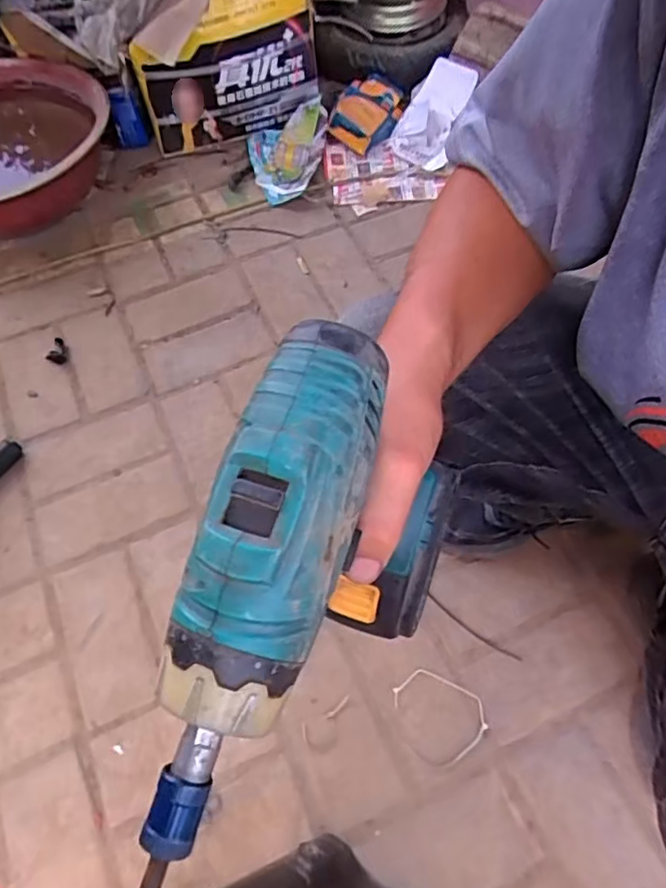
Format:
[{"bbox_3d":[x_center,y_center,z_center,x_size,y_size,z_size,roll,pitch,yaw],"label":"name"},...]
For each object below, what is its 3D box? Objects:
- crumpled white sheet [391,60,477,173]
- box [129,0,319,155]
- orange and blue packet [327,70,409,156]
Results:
[{"bbox_3d":[0.189,-0.608,1.108,0.106,0.047,0.205,25,85,12],"label":"crumpled white sheet"},{"bbox_3d":[-0.178,-0.679,1.047,0.317,0.256,0.074,-29,65,-14],"label":"box"},{"bbox_3d":[0.070,-0.627,1.137,0.106,0.057,0.185,24,66,11],"label":"orange and blue packet"}]

